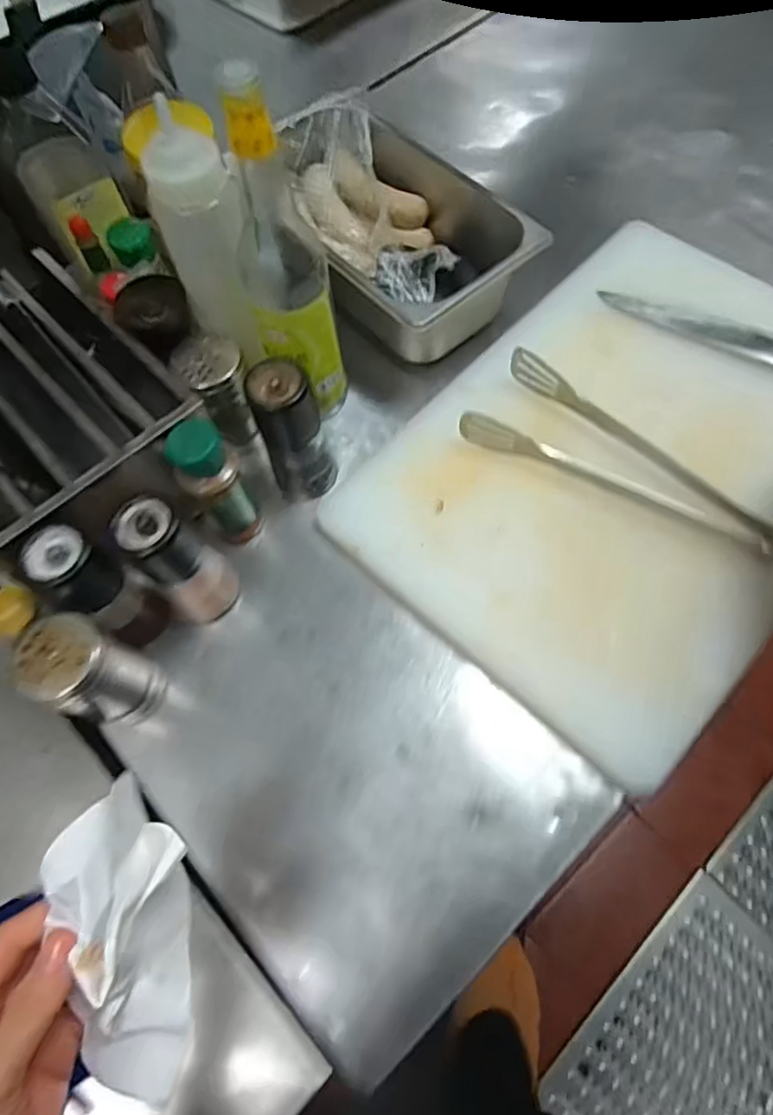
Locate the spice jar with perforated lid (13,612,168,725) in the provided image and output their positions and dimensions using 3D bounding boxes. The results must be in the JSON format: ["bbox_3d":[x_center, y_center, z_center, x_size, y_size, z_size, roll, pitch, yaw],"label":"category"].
[{"bbox_3d":[-0.218,0.090,0.455,0.058,0.114,0.059,-1,64,3],"label":"spice jar with perforated lid"}]

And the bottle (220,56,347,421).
[{"bbox_3d":[-0.078,-0.224,0.477,0.062,0.269,0.068,8,65,8],"label":"bottle"}]

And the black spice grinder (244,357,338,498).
[{"bbox_3d":[-0.078,-0.103,0.516,0.054,0.128,0.046,-16,64,-4],"label":"black spice grinder"}]

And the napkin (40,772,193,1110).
[{"bbox_3d":[-0.113,0.173,0.277,0.045,0.062,0.128,-7,99,0],"label":"napkin"}]

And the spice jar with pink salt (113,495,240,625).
[{"bbox_3d":[-0.159,0.006,0.478,0.045,0.138,0.052,38,72,19],"label":"spice jar with pink salt"}]

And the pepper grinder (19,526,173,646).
[{"bbox_3d":[-0.221,0.027,0.468,0.052,0.125,0.048,25,68,15],"label":"pepper grinder"}]

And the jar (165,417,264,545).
[{"bbox_3d":[-0.145,-0.062,0.512,0.043,0.134,0.052,-30,66,-11],"label":"jar"}]

